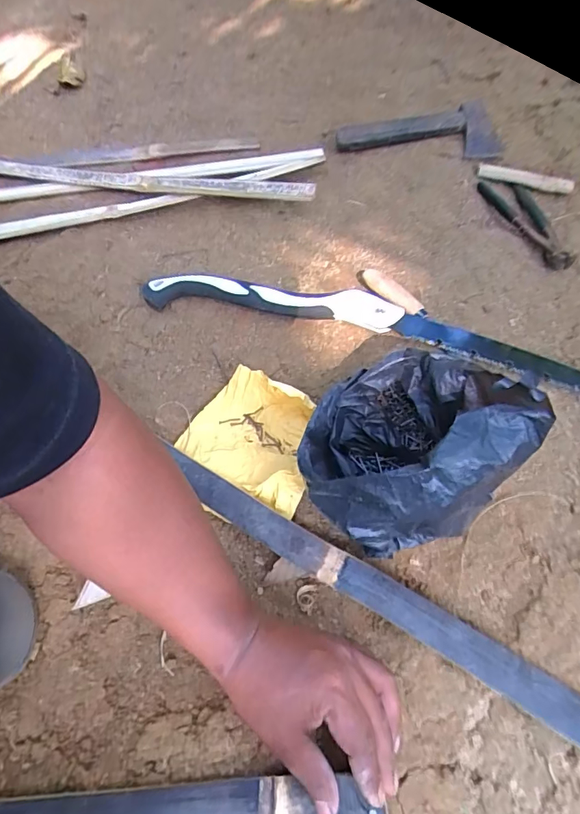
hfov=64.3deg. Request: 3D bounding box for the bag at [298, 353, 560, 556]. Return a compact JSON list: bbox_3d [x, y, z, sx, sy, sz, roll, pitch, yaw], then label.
[{"bbox_3d":[0.093,0.034,0.406,0.166,0.132,0.168,-39,63,-19],"label":"bag"}]

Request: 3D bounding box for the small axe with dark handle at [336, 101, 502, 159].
[{"bbox_3d":[0.208,-0.446,0.766,0.248,0.030,0.131,-6,57,1],"label":"small axe with dark handle"}]

